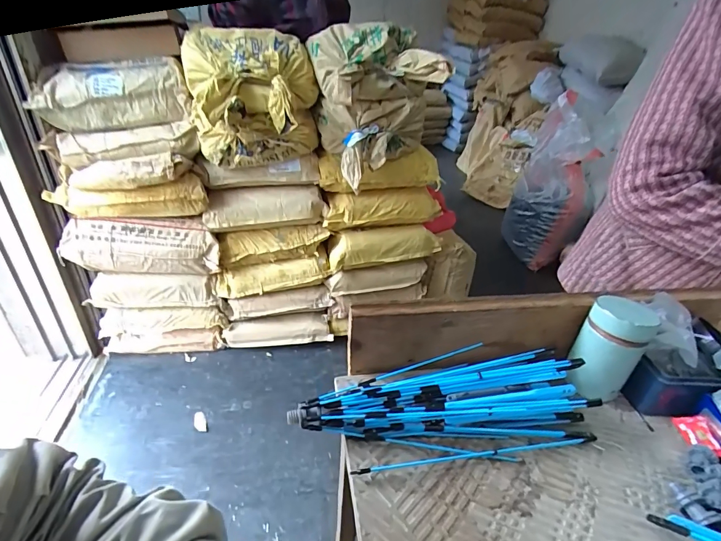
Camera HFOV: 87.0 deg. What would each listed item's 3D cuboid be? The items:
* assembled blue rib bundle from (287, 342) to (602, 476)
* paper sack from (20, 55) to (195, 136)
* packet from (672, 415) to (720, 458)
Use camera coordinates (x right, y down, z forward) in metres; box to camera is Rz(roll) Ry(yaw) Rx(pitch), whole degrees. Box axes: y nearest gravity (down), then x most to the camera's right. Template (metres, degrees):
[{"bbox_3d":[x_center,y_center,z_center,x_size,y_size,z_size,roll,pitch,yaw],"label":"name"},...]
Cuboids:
[{"bbox_3d":[0.088,0.140,0.405,0.313,0.057,0.107,-2,31,-9],"label":"assembled blue rib bundle"},{"bbox_3d":[-0.715,-0.516,1.116,0.393,0.183,0.163,-7,32,-17],"label":"paper sack"},{"bbox_3d":[0.375,0.180,0.414,0.038,0.008,0.046,-22,41,17],"label":"packet"}]

